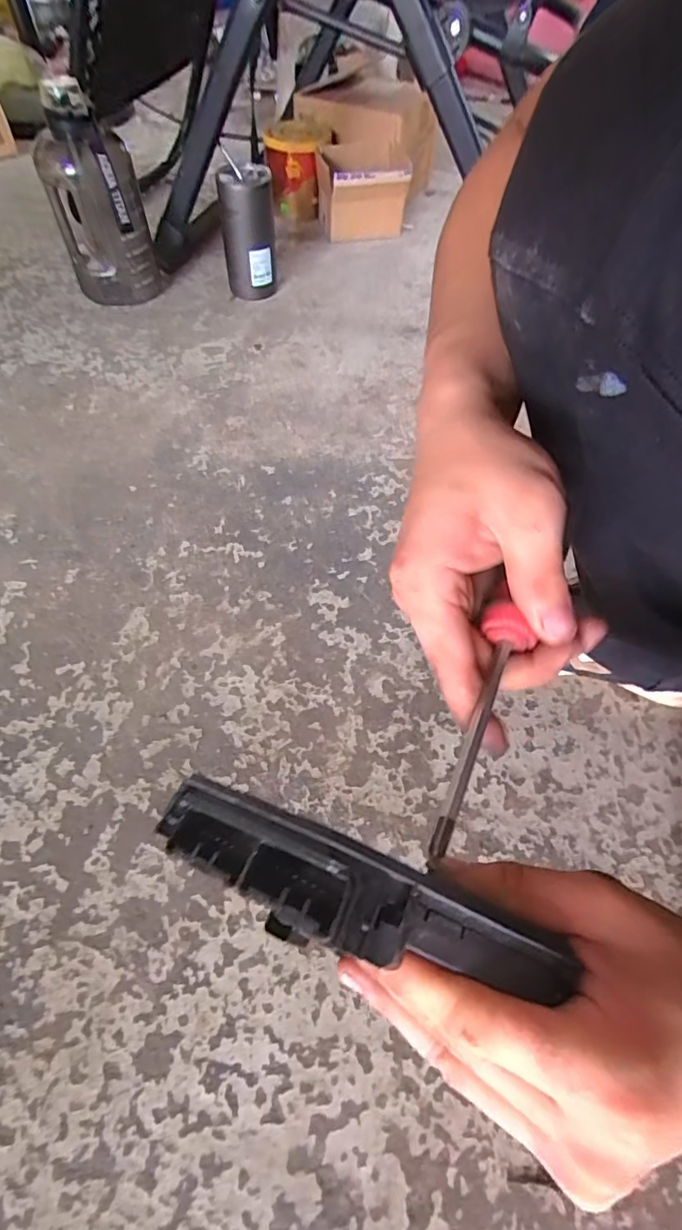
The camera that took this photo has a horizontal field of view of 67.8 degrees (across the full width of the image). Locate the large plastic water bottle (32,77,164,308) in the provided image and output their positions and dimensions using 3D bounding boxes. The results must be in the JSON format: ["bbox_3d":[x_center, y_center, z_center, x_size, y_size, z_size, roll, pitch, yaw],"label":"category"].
[{"bbox_3d":[-0.363,-0.609,0.760,0.129,0.269,0.135,-15,60,-12],"label":"large plastic water bottle"}]

